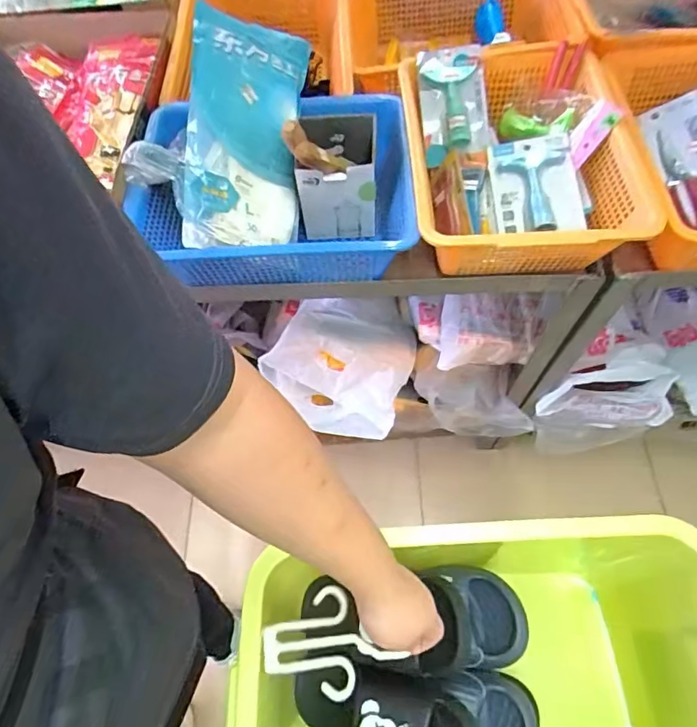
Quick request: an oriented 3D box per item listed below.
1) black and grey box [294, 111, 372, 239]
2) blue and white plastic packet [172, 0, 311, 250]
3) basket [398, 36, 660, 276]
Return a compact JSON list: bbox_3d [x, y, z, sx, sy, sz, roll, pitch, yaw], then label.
[{"bbox_3d":[-0.014,-0.262,0.708,0.099,0.134,0.125,1,63,4],"label":"black and grey box"},{"bbox_3d":[-0.145,-0.302,0.663,0.147,0.082,0.334,3,80,5],"label":"blue and white plastic packet"},{"bbox_3d":[0.231,-0.286,0.702,0.272,0.114,0.379,-3,63,2],"label":"basket"}]

